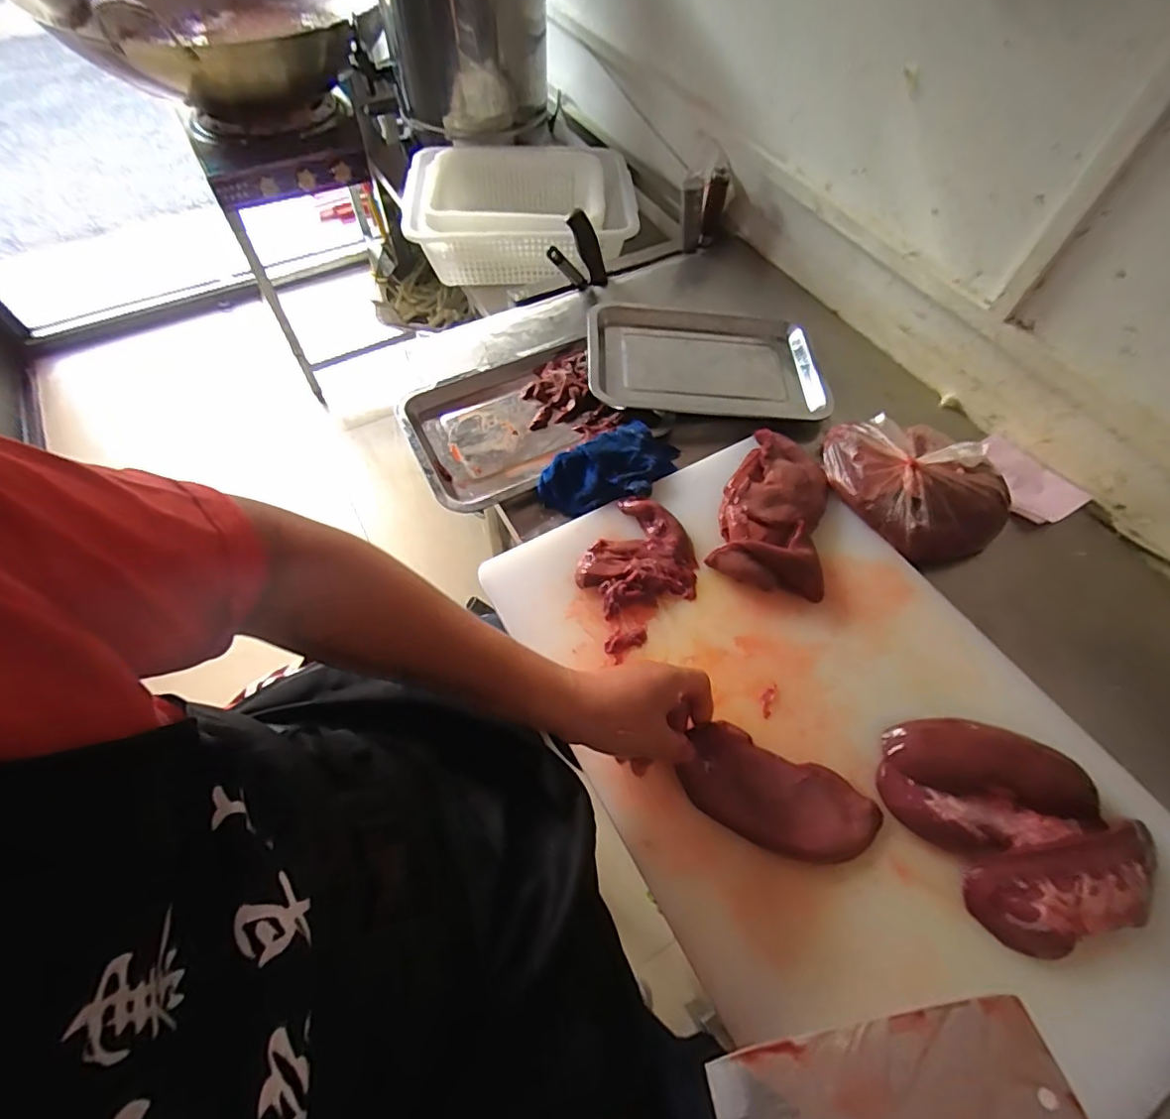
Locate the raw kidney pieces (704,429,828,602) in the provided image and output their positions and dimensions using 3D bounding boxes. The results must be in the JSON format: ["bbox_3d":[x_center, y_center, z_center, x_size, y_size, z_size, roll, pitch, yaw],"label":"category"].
[{"bbox_3d":[0.204,-0.059,0.594,0.107,0.027,0.197,15,61,7],"label":"raw kidney pieces"}]

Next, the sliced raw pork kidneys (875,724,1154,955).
[{"bbox_3d":[0.341,0.199,0.438,0.154,0.026,0.172,-19,59,-11],"label":"sliced raw pork kidneys"}]

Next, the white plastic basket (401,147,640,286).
[{"bbox_3d":[-0.108,-0.615,0.973,0.373,0.110,0.295,-1,60,-2],"label":"white plastic basket"}]

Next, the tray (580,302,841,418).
[{"bbox_3d":[0.159,-0.265,0.737,0.306,0.032,0.209,2,57,-5],"label":"tray"}]

